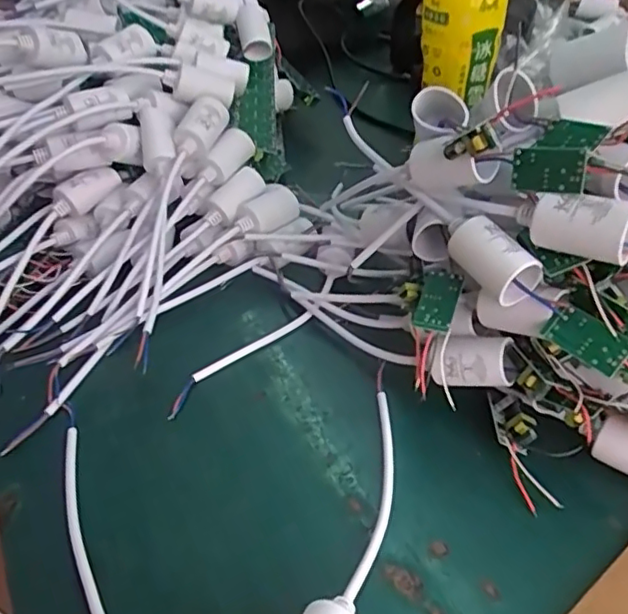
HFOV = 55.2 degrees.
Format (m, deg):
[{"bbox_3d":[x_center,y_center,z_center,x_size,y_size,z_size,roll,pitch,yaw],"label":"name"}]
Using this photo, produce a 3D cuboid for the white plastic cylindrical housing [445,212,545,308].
[{"bbox_3d":[0.092,-0.026,0.308,0.026,0.029,0.046,-21,44,-18],"label":"white plastic cylindrical housing"}]

